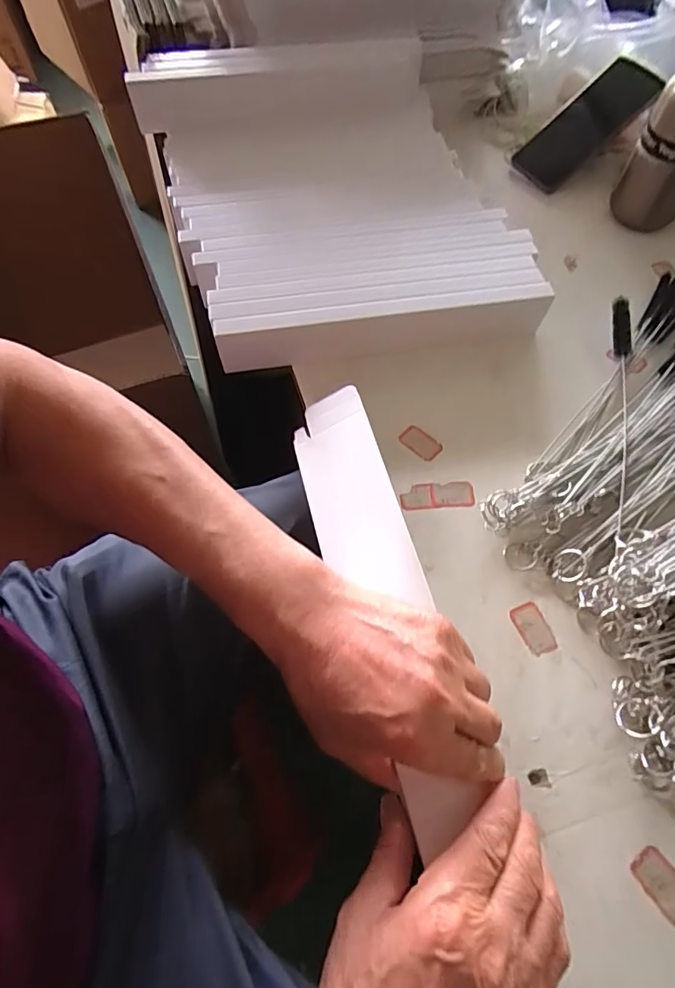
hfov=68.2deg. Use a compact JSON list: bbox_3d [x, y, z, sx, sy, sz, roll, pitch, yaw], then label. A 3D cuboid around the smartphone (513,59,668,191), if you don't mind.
[{"bbox_3d":[0.301,-0.448,0.607,0.159,0.009,0.072,-39,80,19],"label":"smartphone"}]

